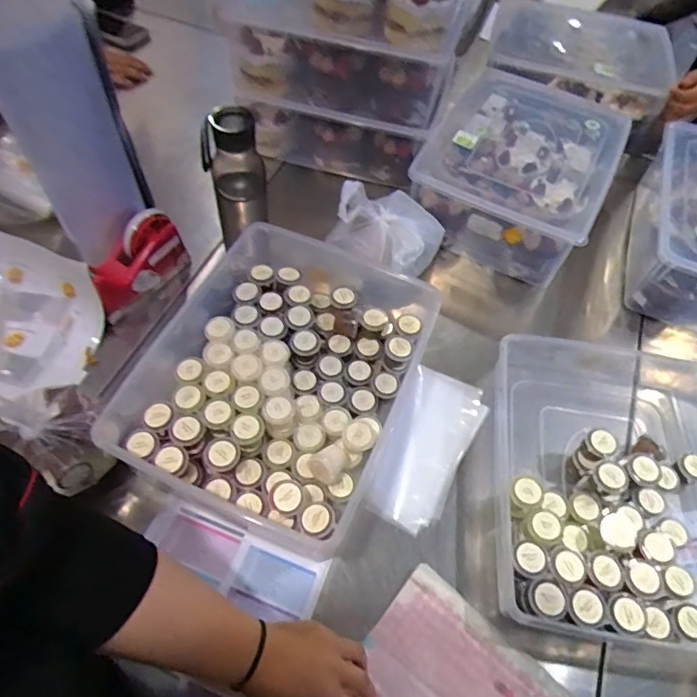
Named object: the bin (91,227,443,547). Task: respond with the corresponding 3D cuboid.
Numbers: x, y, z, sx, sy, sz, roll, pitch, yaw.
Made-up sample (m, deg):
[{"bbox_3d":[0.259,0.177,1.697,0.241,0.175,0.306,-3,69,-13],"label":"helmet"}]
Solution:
[{"bbox_3d":[-0.085,0.024,0.660,0.313,0.109,0.376,19,58,7],"label":"bin"}]

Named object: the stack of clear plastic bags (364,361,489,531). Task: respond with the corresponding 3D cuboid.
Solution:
[{"bbox_3d":[0.105,0.125,0.665,0.103,0.024,0.218,23,59,10],"label":"stack of clear plastic bags"}]

